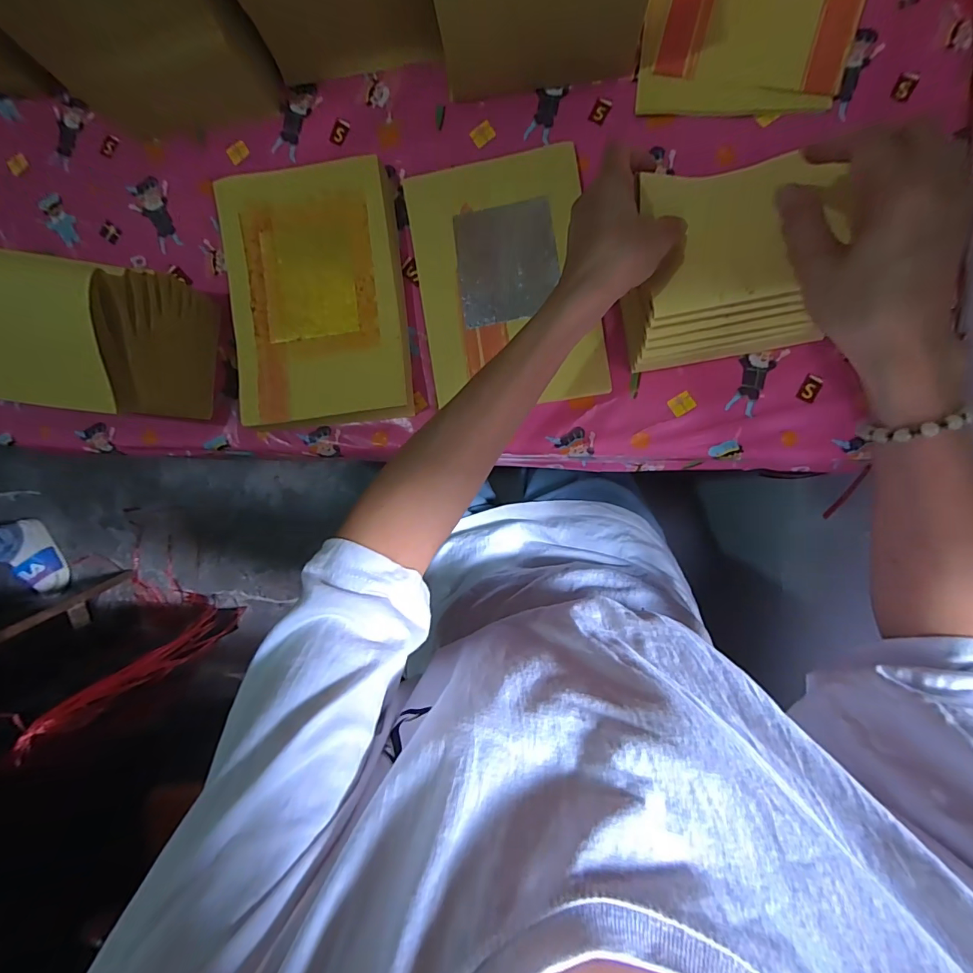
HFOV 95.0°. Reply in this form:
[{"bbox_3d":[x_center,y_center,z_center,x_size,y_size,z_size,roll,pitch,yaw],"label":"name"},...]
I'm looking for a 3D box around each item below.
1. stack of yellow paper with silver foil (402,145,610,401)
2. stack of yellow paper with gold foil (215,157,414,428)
[{"bbox_3d":[0.017,-0.191,0.417,0.161,0.016,0.230,-9,91,6],"label":"stack of yellow paper with silver foil"},{"bbox_3d":[-0.161,-0.177,0.424,0.159,0.026,0.228,-4,92,6],"label":"stack of yellow paper with gold foil"}]

